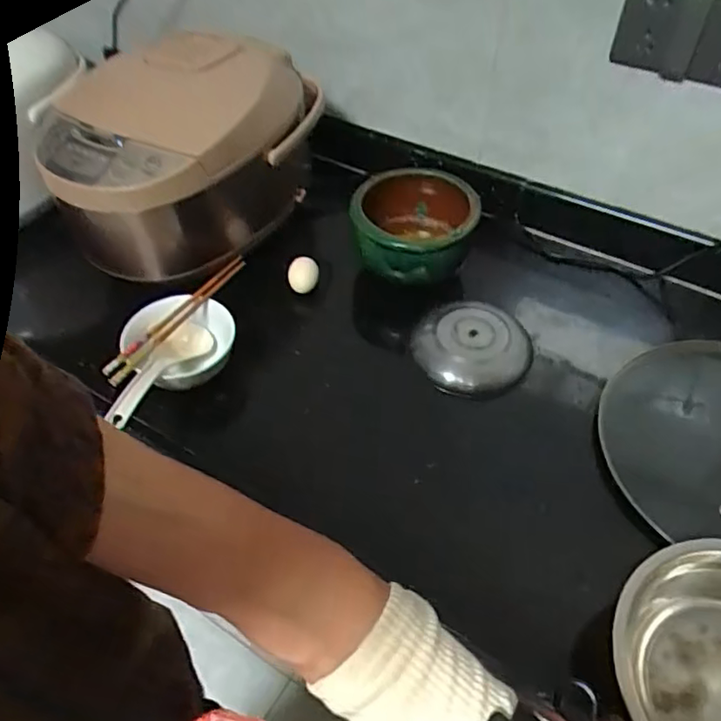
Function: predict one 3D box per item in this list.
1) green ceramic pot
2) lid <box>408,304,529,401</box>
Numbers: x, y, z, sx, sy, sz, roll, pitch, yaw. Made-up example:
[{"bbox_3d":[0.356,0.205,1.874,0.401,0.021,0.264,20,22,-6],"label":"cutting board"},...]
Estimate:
[{"bbox_3d":[0.068,-0.175,0.803,0.156,0.098,0.146,-1,50,1],"label":"green ceramic pot"},{"bbox_3d":[0.139,-0.018,0.735,0.131,0.036,0.133,-1,50,1],"label":"lid"}]

